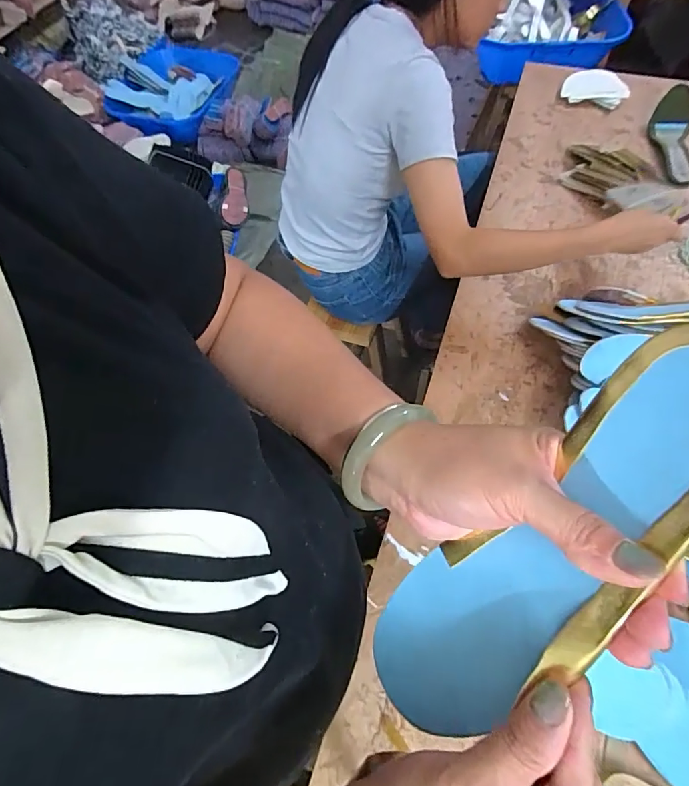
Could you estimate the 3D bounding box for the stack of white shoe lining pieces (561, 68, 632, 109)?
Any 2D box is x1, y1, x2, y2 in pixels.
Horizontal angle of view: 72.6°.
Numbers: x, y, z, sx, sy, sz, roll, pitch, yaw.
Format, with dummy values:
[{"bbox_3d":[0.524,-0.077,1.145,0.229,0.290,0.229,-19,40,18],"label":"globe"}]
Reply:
[{"bbox_3d":[0.606,-0.735,1.130,0.144,0.023,0.126,22,64,14],"label":"stack of white shoe lining pieces"}]

